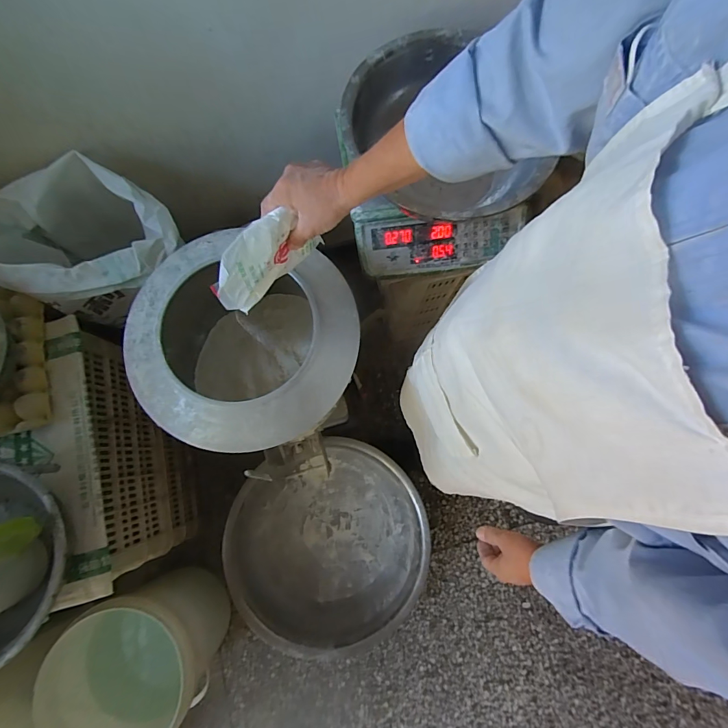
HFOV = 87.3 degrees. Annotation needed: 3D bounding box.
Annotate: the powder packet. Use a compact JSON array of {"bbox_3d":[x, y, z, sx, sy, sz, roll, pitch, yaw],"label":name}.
[{"bbox_3d":[-0.125,-0.133,0.476,0.029,0.100,0.147,44,80,8],"label":"powder packet"}]

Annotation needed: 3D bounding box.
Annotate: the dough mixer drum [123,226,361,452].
[{"bbox_3d":[-0.195,-0.015,0.694,0.347,0.269,0.327,0,77,-2],"label":"dough mixer drum"}]

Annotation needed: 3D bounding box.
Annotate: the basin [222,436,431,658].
[{"bbox_3d":[-0.098,0.504,1.126,0.524,0.228,0.508,0,77,-2],"label":"basin"}]

